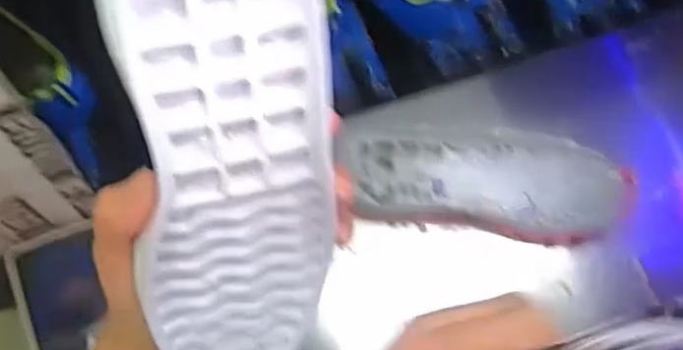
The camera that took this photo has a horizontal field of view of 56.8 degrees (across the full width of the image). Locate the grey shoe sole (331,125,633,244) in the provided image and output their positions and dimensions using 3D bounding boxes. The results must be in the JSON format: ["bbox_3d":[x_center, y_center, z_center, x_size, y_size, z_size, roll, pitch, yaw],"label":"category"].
[{"bbox_3d":[0.120,0.004,0.523,0.230,0.027,0.092,7,68,2],"label":"grey shoe sole"}]

